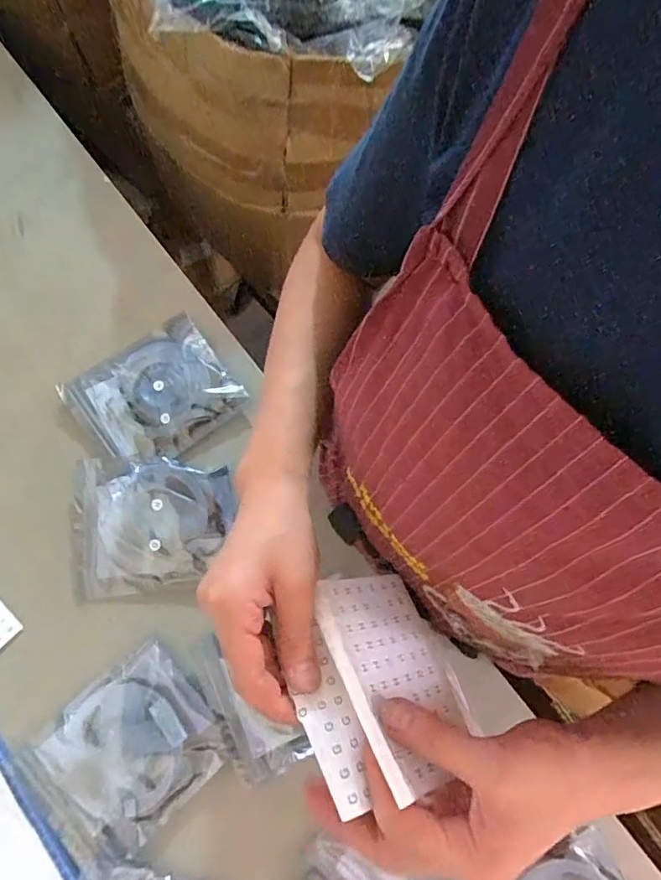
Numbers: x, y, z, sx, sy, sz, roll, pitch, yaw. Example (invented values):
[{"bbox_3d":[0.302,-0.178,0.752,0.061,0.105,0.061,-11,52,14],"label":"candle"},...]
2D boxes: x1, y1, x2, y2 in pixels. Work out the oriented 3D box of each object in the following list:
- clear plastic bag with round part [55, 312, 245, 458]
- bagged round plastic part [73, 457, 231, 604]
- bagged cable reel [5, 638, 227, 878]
[{"bbox_3d":[-0.176,-0.045,0.530,0.147,0.012,0.126,-36,77,-11],"label":"clear plastic bag with round part"},{"bbox_3d":[-0.167,0.077,0.494,0.147,0.014,0.122,-6,74,-3],"label":"bagged round plastic part"},{"bbox_3d":[-0.174,0.264,0.446,0.145,0.007,0.120,-41,78,-12],"label":"bagged cable reel"}]

